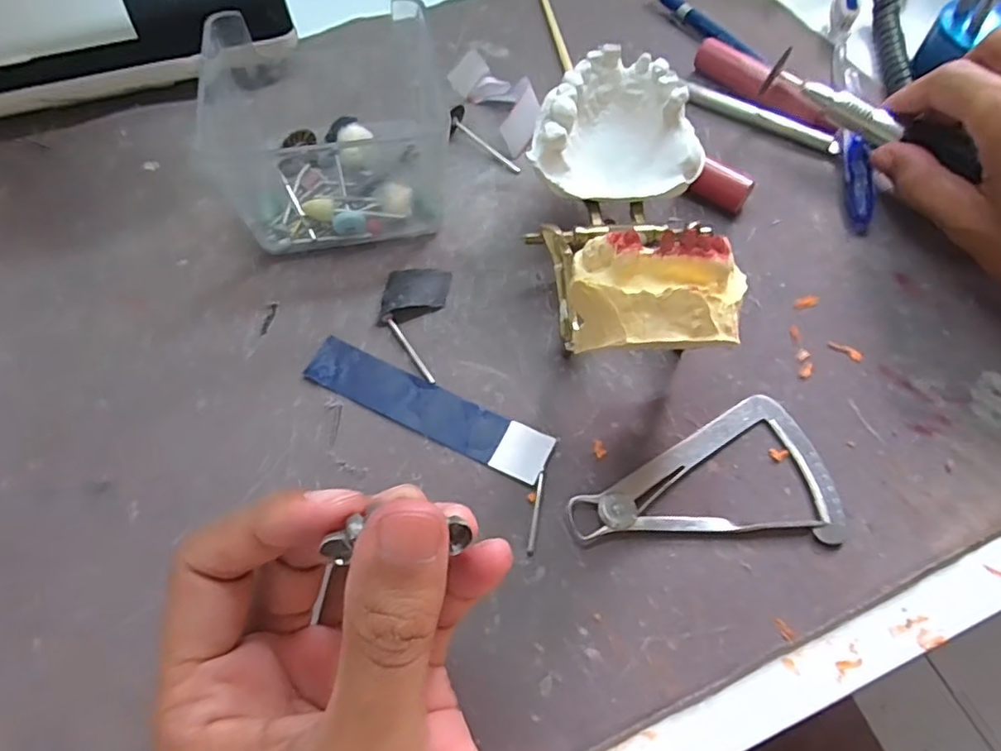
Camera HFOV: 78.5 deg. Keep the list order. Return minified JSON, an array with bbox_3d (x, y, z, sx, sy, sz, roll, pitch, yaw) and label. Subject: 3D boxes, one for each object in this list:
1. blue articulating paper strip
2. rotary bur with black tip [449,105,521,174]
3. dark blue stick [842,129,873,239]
[{"bbox_3d":[-0.029,0.012,0.241,0.101,0.004,0.021,23,62,12],"label":"blue articulating paper strip"},{"bbox_3d":[-0.009,-0.119,0.317,0.046,0.010,0.013,41,67,3],"label":"rotary bur with black tip"},{"bbox_3d":[0.175,-0.098,0.301,0.009,0.016,0.062,8,60,4],"label":"dark blue stick"}]

